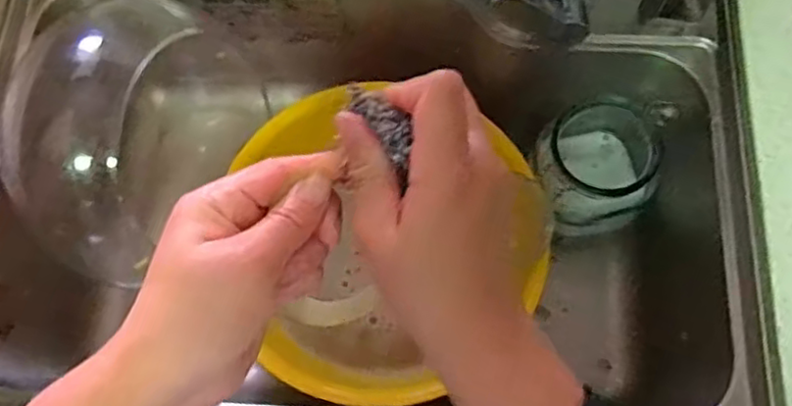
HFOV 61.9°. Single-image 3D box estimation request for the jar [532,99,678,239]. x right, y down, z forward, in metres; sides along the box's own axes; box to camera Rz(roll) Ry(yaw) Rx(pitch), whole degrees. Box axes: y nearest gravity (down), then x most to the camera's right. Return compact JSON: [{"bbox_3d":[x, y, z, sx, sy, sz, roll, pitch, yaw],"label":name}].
[{"bbox_3d":[0.199,-0.035,0.647,0.108,0.131,0.114,-1,73,2],"label":"jar"}]

